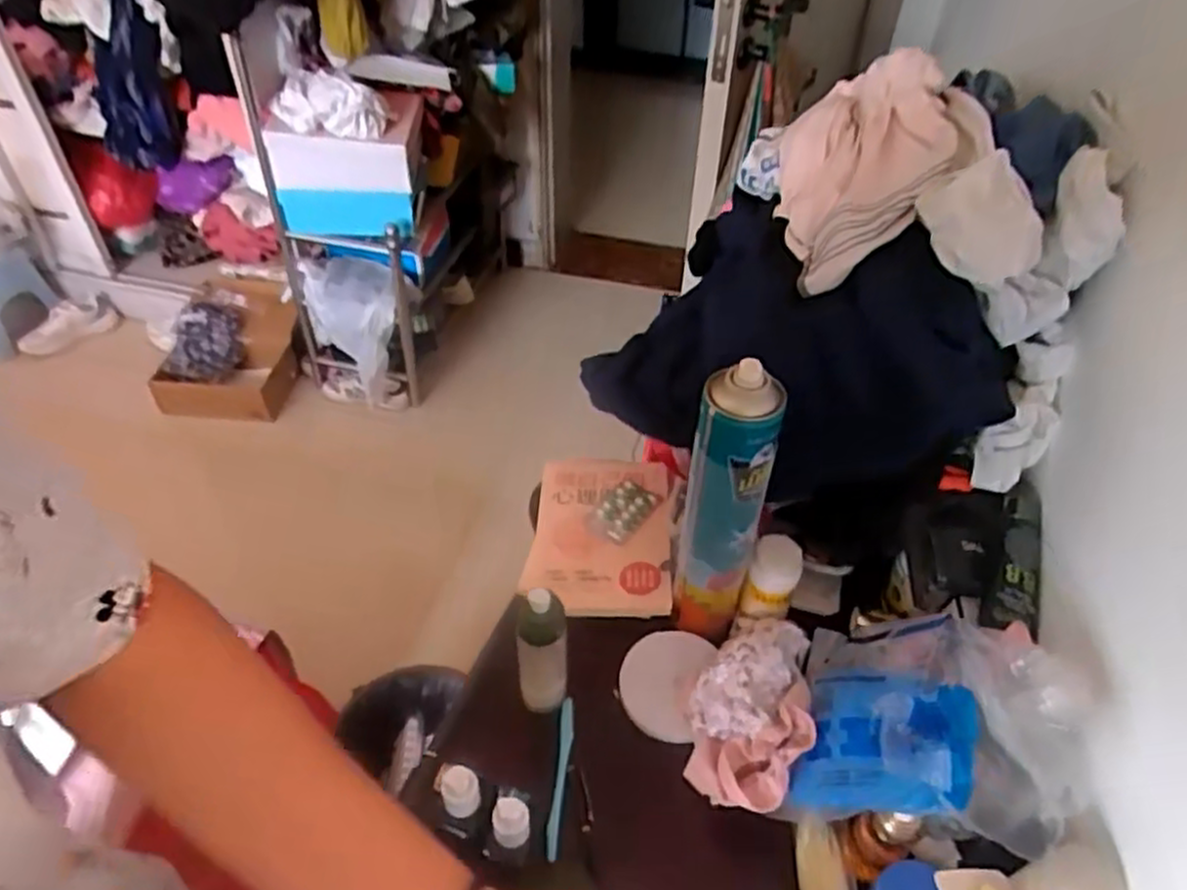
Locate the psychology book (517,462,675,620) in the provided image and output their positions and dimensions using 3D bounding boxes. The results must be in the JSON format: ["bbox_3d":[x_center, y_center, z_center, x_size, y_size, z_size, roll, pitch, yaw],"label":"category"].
[{"bbox_3d":[0.010,0.092,0.865,0.152,0.020,0.211,-1,46,12],"label":"psychology book"}]

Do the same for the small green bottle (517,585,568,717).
[{"bbox_3d":[-0.043,0.185,0.680,0.044,0.139,0.043,-6,45,-7],"label":"small green bottle"}]

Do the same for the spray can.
[{"bbox_3d":[0.112,0.057,0.687,0.067,0.282,0.052,13,46,12],"label":"spray can"}]

